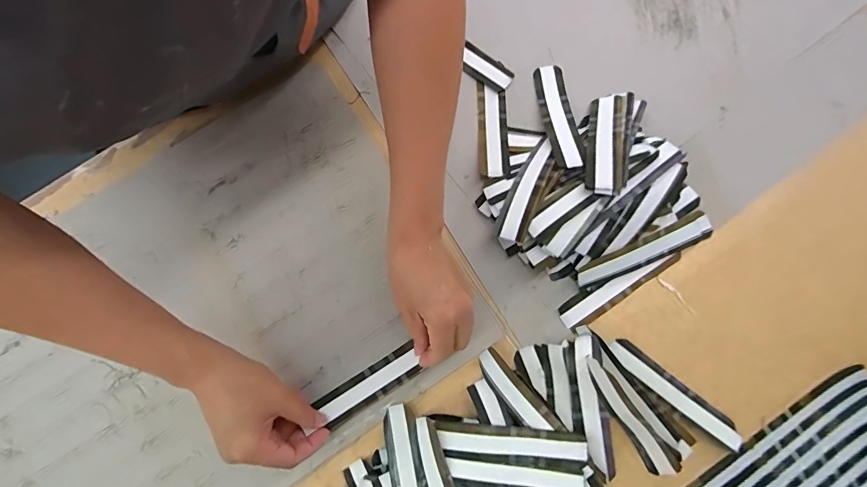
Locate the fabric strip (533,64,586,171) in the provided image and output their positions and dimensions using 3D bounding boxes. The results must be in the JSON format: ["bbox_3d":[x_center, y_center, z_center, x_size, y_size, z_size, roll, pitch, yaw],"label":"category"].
[{"bbox_3d":[0.132,-0.133,0.462,0.029,0.018,0.140,-5,61,1],"label":"fabric strip"}]

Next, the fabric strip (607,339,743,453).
[{"bbox_3d":[0.230,0.145,0.415,0.141,0.009,0.028,40,82,9],"label":"fabric strip"}]

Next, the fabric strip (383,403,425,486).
[{"bbox_3d":[-0.022,0.228,0.398,0.030,0.008,0.147,-12,78,-1],"label":"fabric strip"}]

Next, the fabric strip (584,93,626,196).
[{"bbox_3d":[0.173,-0.106,0.436,0.034,0.018,0.141,15,56,5],"label":"fabric strip"}]

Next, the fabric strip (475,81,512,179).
[{"bbox_3d":[0.066,-0.124,0.477,0.031,0.008,0.113,-2,73,2],"label":"fabric strip"}]

